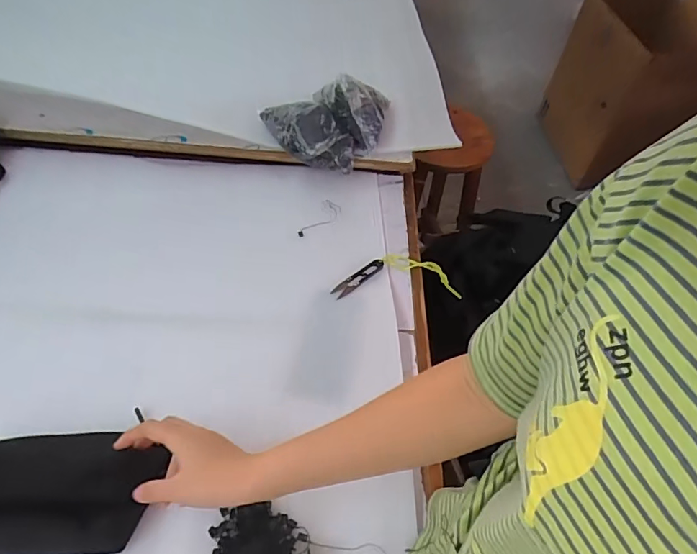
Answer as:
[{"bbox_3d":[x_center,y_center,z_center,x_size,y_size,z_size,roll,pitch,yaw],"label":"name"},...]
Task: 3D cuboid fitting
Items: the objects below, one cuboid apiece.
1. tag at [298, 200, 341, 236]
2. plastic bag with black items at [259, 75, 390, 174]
[{"bbox_3d":[-0.047,-0.092,0.790,0.039,0.009,0.086,32,66,23],"label":"tag"},{"bbox_3d":[-0.025,-0.266,0.820,0.225,0.105,0.135,-7,52,-12],"label":"plastic bag with black items"}]

